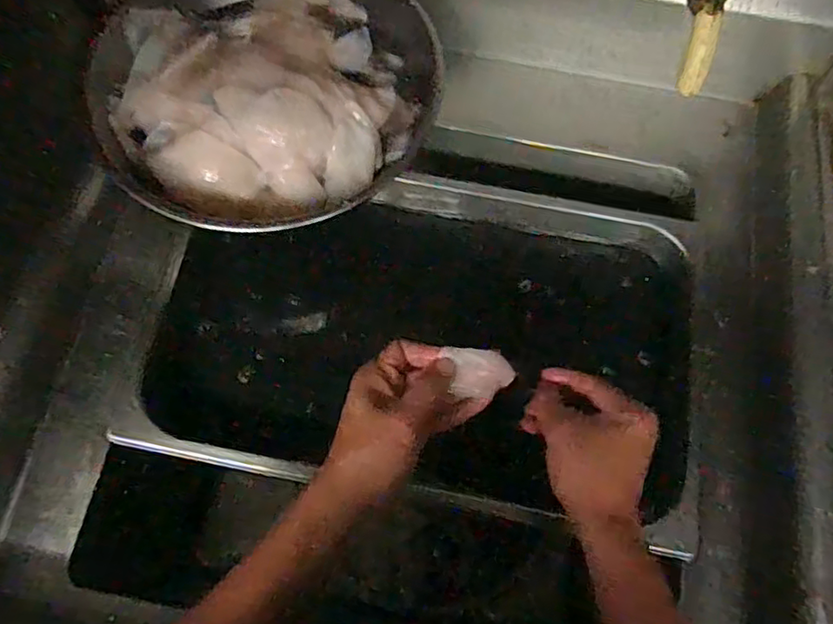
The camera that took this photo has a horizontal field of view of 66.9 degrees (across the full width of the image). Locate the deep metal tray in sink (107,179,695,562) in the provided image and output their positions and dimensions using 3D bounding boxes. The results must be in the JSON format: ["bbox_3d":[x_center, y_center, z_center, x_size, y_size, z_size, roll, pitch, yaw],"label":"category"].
[{"bbox_3d":[0.010,0.022,0.647,0.513,0.080,0.333,9,69,2],"label":"deep metal tray in sink"}]

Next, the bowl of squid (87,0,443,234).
[{"bbox_3d":[-0.133,-0.220,0.595,0.314,0.106,0.282,-1,69,-1],"label":"bowl of squid"}]

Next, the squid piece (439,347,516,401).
[{"bbox_3d":[0.047,0.046,0.469,0.052,0.006,0.035,8,84,-14],"label":"squid piece"}]

